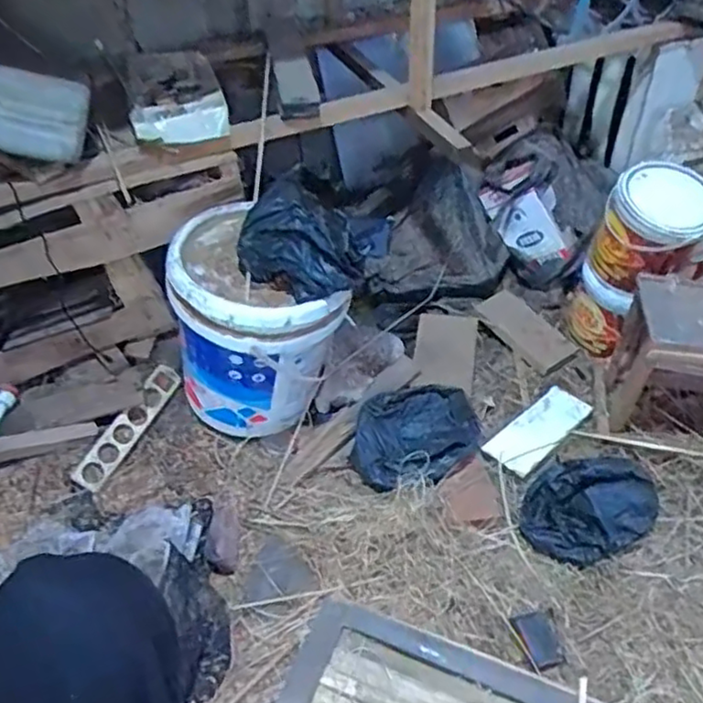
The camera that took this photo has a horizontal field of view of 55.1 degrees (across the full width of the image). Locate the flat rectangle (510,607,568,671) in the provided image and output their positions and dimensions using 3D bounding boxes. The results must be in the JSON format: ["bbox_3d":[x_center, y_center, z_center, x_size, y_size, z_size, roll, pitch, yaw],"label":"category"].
[{"bbox_3d":[0.289,0.436,1.020,0.067,0.013,0.080,-14,46,-10],"label":"flat rectangle"}]

